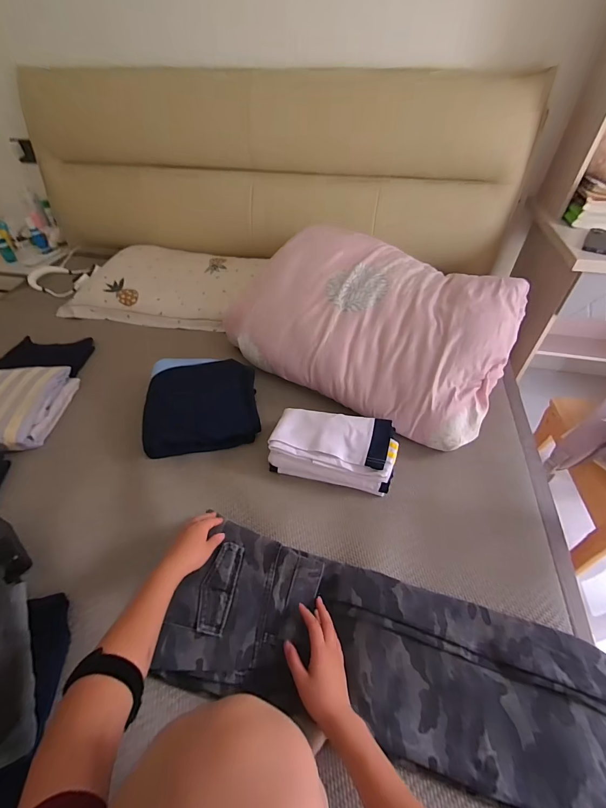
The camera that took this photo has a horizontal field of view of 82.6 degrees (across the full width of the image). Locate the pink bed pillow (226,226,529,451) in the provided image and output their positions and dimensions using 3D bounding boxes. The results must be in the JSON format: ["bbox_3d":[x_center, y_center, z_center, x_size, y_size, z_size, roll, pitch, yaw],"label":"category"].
[{"bbox_3d":[0.188,-0.213,0.901,0.629,0.198,0.428,27,53,24],"label":"pink bed pillow"}]

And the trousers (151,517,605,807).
[{"bbox_3d":[0.136,0.379,0.514,0.661,0.041,0.217,13,49,10],"label":"trousers"}]

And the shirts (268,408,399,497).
[{"bbox_3d":[0.066,0.091,0.742,0.250,0.075,0.137,10,48,10],"label":"shirts"}]

